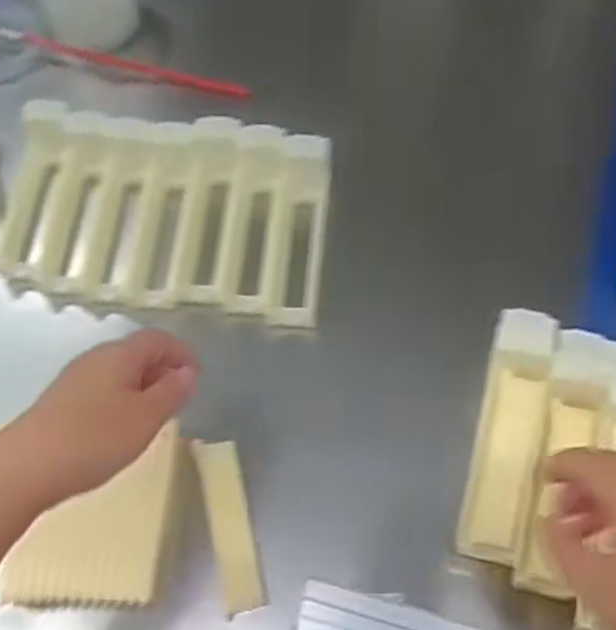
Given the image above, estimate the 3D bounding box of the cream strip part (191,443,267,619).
[{"bbox_3d":[-0.050,0.134,0.520,0.027,0.014,0.110,-13,64,-5],"label":"cream strip part"}]

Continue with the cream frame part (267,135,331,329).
[{"bbox_3d":[-0.006,-0.064,0.601,0.037,0.038,0.146,4,63,4],"label":"cream frame part"}]

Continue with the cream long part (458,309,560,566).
[{"bbox_3d":[0.128,0.070,0.501,0.039,0.020,0.164,12,64,8],"label":"cream long part"}]

